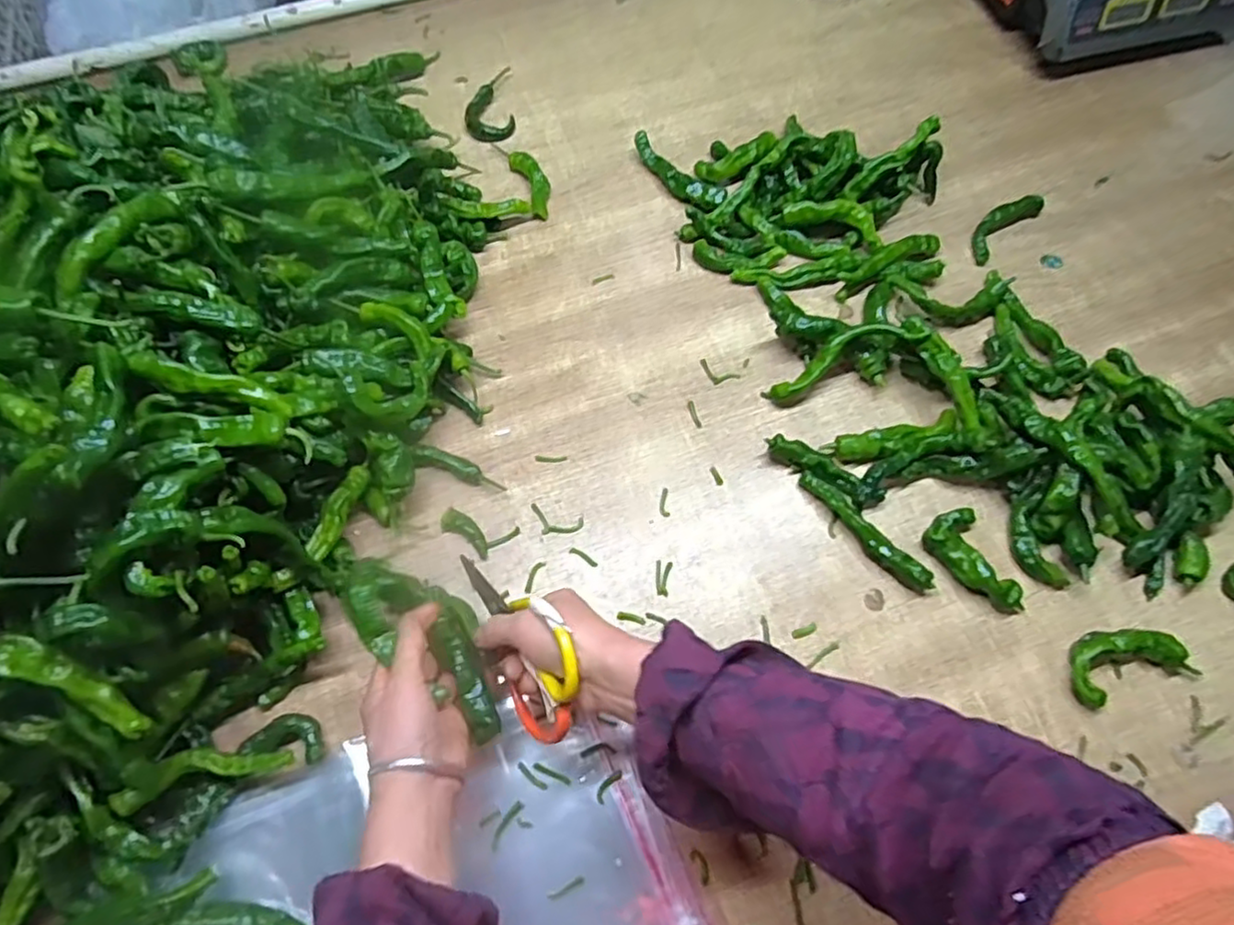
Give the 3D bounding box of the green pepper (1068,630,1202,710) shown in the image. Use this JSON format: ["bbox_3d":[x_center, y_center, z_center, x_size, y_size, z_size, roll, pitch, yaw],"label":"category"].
[{"bbox_3d":[0.404,0.156,0.537,0.095,0.028,0.050,-14,66,-7],"label":"green pepper"}]

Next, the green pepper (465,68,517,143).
[{"bbox_3d":[-0.155,-0.440,0.822,0.058,0.020,0.125,-5,65,-3],"label":"green pepper"}]

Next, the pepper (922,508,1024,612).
[{"bbox_3d":[0.296,0.084,0.569,0.050,0.025,0.092,-18,66,-9],"label":"pepper"}]

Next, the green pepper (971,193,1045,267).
[{"bbox_3d":[0.416,-0.258,0.733,0.119,0.020,0.036,-40,71,-18],"label":"green pepper"}]

